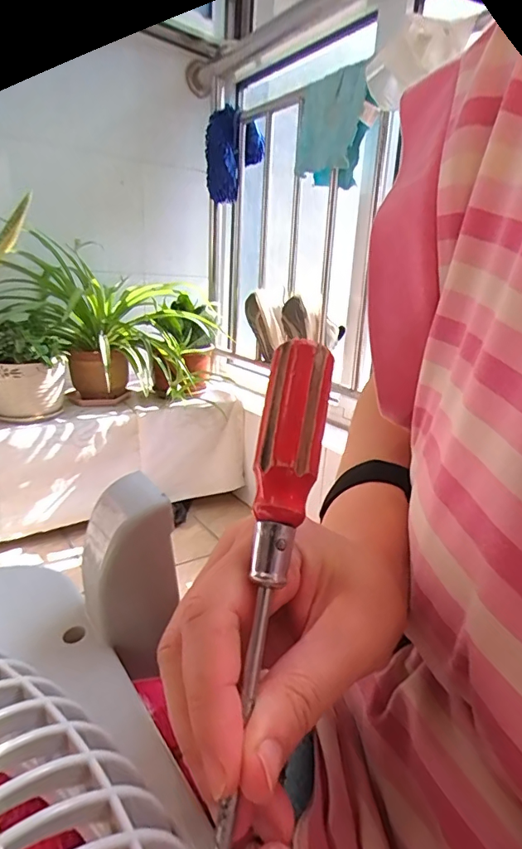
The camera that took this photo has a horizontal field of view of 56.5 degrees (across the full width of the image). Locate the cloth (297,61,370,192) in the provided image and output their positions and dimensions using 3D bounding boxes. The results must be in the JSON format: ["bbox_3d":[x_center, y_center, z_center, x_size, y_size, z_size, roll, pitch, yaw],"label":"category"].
[{"bbox_3d":[0.144,-0.591,0.983,0.036,0.197,0.195,-13,25,-29],"label":"cloth"}]

